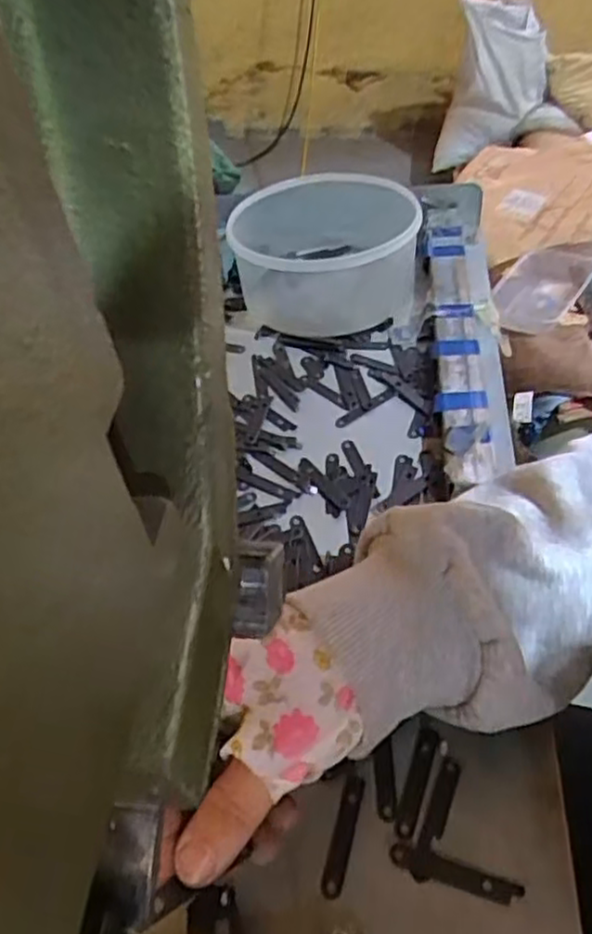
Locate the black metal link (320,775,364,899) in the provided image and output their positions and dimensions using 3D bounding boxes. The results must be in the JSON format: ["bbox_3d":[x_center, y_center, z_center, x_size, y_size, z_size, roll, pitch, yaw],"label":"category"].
[{"bbox_3d":[0.021,0.160,0.315,0.009,0.004,0.049,9,48,14],"label":"black metal link"}]

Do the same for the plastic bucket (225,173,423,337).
[{"bbox_3d":[0.022,-0.181,0.593,0.144,0.072,0.161,-3,46,2],"label":"plastic bucket"}]

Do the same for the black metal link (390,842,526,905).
[{"bbox_3d":[0.066,0.169,0.300,0.053,0.004,0.011,13,49,17],"label":"black metal link"}]

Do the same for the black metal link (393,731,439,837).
[{"bbox_3d":[0.055,0.142,0.326,0.009,0.004,0.048,13,49,17],"label":"black metal link"}]

